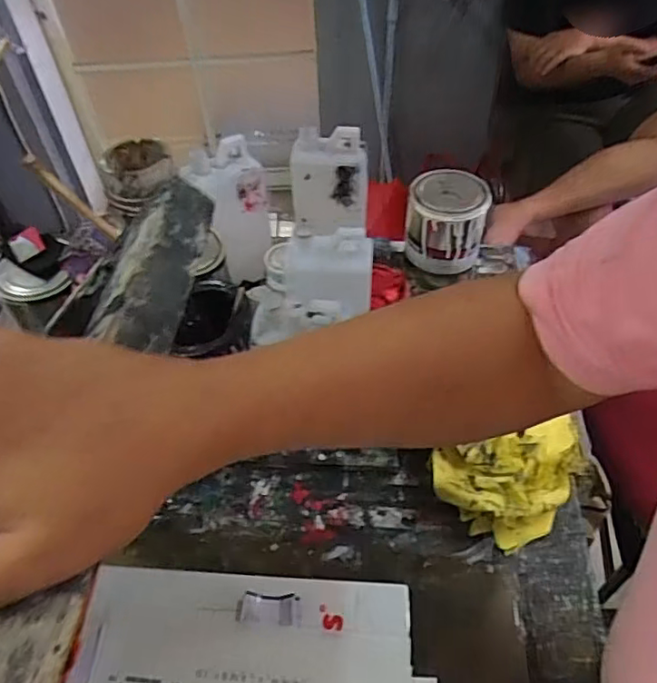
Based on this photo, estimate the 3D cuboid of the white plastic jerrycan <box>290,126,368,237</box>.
[{"bbox_3d":[0.003,-0.207,0.766,0.101,0.148,0.069,3,50,3],"label":"white plastic jerrycan"}]

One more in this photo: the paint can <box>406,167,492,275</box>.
[{"bbox_3d":[0.164,-0.169,0.816,0.105,0.105,0.103,3,50,3],"label":"paint can"}]

